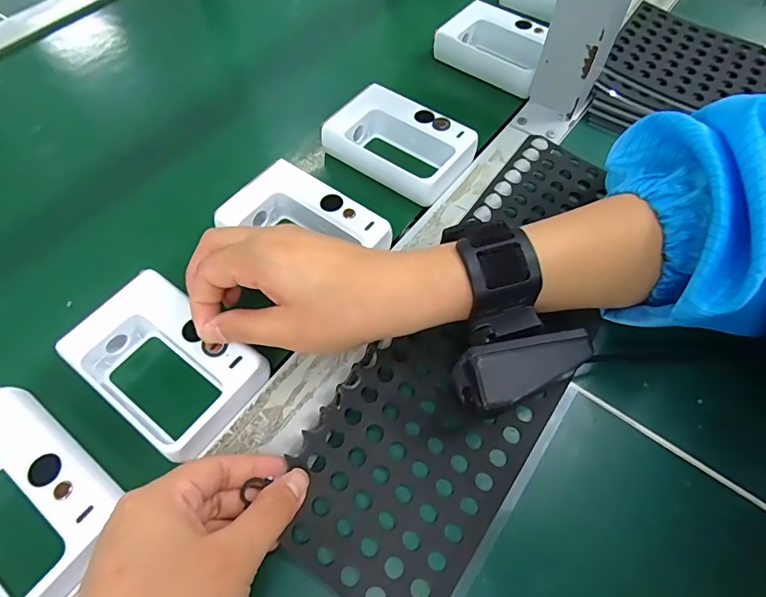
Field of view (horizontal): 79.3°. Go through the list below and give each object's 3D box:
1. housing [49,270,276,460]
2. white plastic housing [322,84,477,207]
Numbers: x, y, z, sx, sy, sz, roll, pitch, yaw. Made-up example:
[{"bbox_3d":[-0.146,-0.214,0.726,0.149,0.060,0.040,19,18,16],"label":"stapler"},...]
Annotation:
[{"bbox_3d":[-0.116,0.035,0.250,0.098,0.027,0.065,34,66,15],"label":"housing"},{"bbox_3d":[0.014,-0.112,0.330,0.100,0.020,0.065,28,64,13],"label":"white plastic housing"}]

